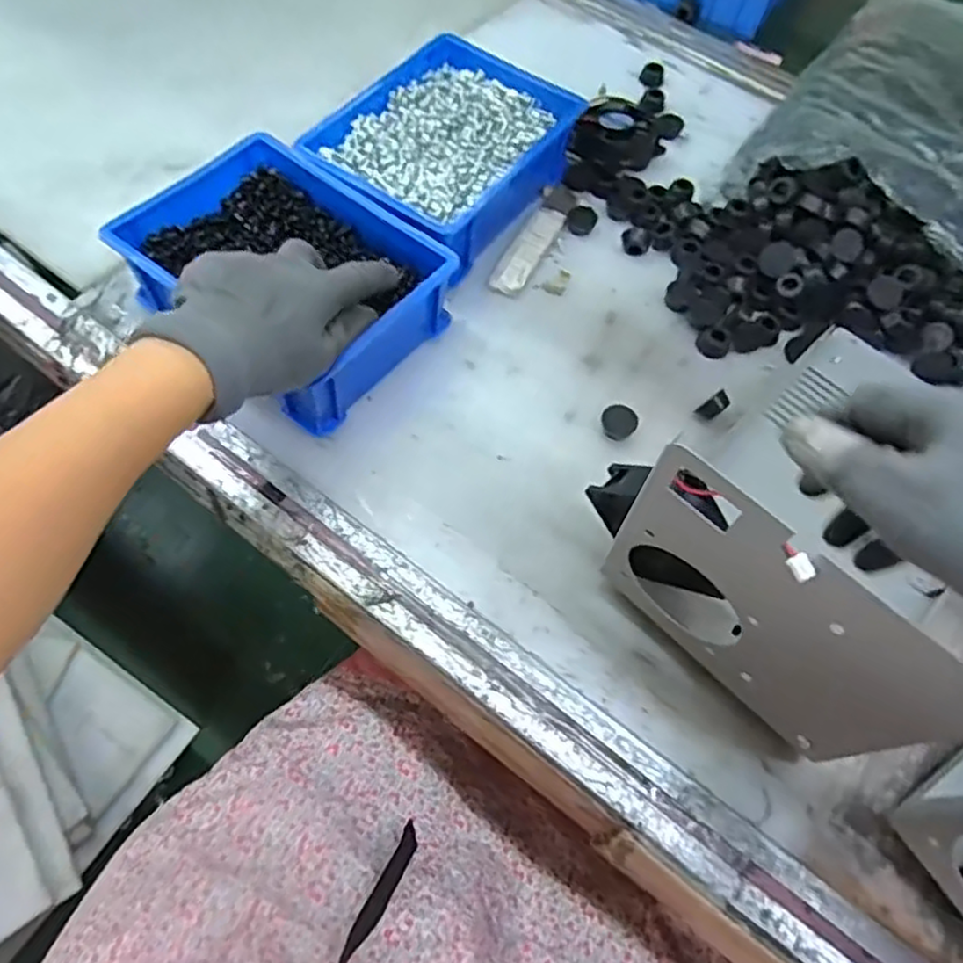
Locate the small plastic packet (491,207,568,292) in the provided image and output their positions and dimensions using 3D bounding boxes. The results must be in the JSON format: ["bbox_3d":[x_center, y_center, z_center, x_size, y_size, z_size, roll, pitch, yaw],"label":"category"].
[{"bbox_3d":[0.039,-0.187,0.558,0.025,0.006,0.102,26,63,10],"label":"small plastic packet"}]

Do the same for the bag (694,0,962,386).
[{"bbox_3d":[0.392,-0.268,0.582,0.304,0.087,0.454,29,64,11],"label":"bag"}]

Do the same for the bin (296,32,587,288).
[{"bbox_3d":[-0.024,-0.262,0.559,0.159,0.058,0.200,37,66,15],"label":"bin"}]

